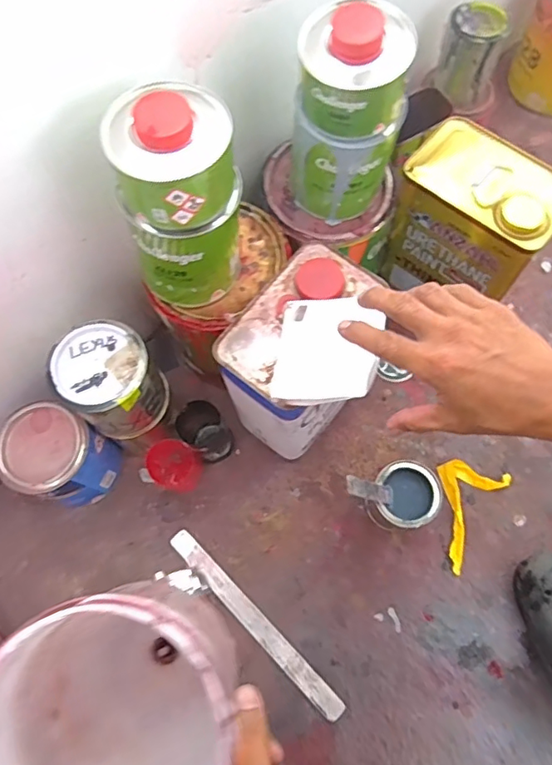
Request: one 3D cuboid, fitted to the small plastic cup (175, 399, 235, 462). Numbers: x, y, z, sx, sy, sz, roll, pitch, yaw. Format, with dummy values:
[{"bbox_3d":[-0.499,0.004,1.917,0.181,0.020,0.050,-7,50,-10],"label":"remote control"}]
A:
[{"bbox_3d":[-0.084,0.064,0.673,0.053,0.133,0.048,-31,72,-8],"label":"small plastic cup"}]

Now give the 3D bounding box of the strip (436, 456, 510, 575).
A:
[{"bbox_3d":[0.232,0.158,0.695,0.084,0.012,0.138,33,76,13],"label":"strip"}]

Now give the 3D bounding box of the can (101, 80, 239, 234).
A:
[{"bbox_3d":[-0.083,-0.181,0.446,0.103,0.088,0.084,-22,72,-5],"label":"can"}]

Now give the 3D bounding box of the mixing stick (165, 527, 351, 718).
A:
[{"bbox_3d":[-0.027,0.291,0.665,0.282,0.007,0.026,43,78,15],"label":"mixing stick"}]

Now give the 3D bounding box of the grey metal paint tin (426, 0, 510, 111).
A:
[{"bbox_3d":[0.251,-0.426,0.715,0.084,0.089,0.085,18,73,9],"label":"grey metal paint tin"}]

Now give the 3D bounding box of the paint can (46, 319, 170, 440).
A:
[{"bbox_3d":[-0.178,-0.001,0.602,0.093,0.111,0.099,-1,71,2],"label":"paint can"}]

